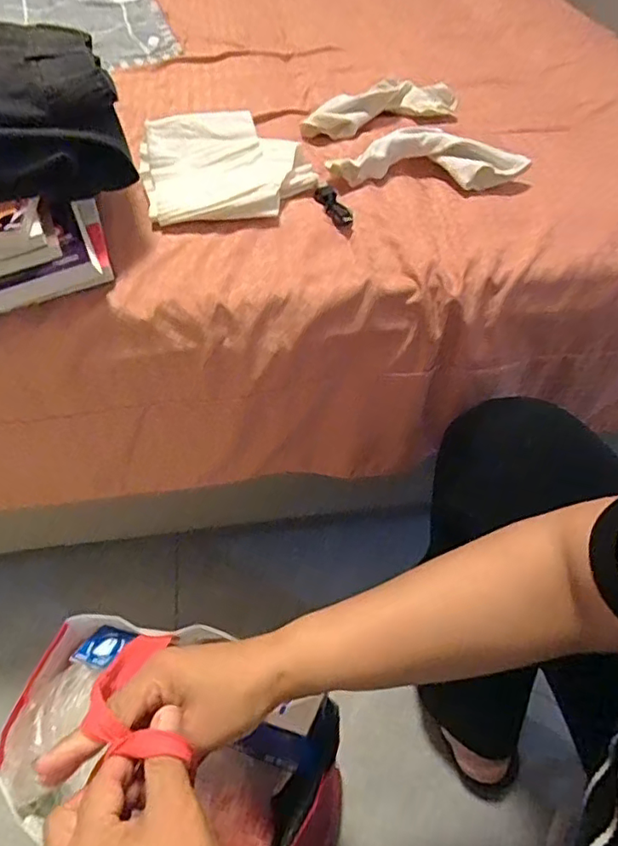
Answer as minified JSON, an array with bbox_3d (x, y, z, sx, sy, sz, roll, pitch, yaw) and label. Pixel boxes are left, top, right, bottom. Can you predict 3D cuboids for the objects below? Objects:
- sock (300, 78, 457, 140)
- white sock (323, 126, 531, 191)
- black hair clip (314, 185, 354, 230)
[{"bbox_3d":[0.080,-0.368,0.650,0.180,0.032,0.069,-20,54,-15],"label":"sock"},{"bbox_3d":[0.114,-0.261,0.551,0.184,0.033,0.063,1,52,1],"label":"white sock"},{"bbox_3d":[0.022,-0.204,0.522,0.020,0.009,0.058,-17,54,-13],"label":"black hair clip"}]

